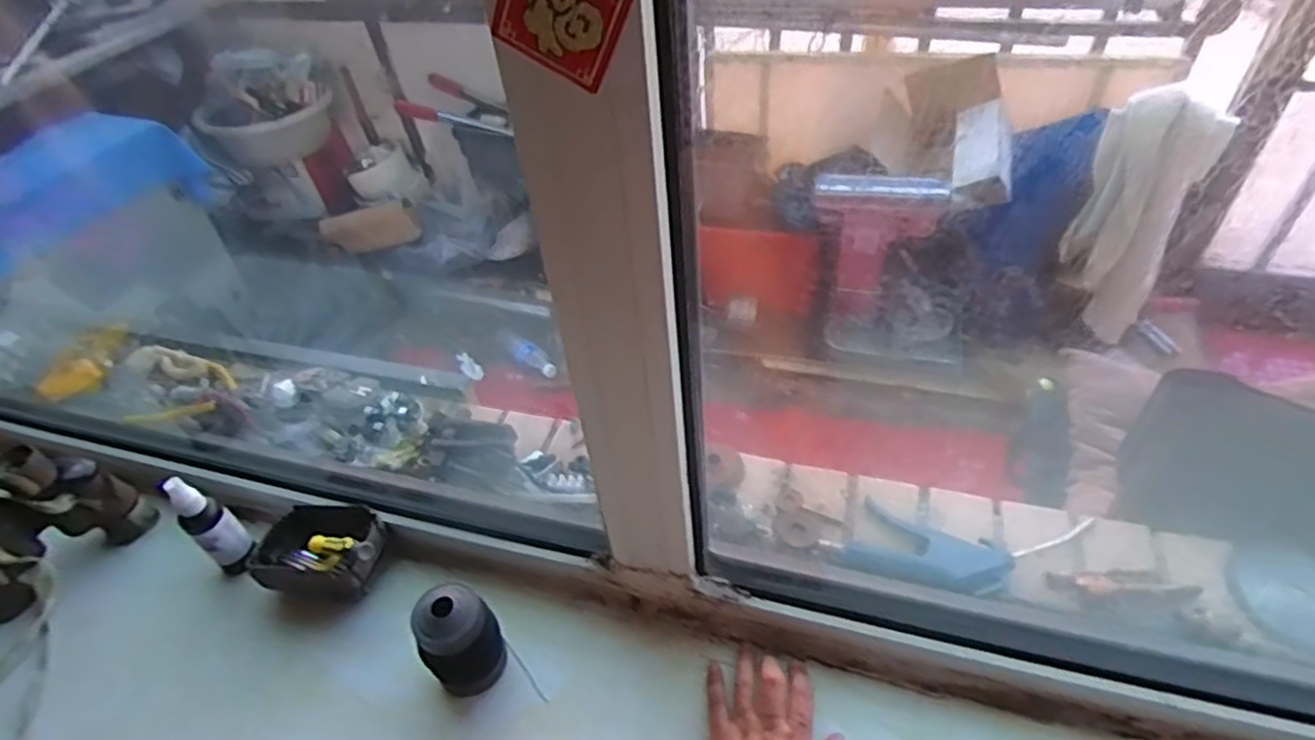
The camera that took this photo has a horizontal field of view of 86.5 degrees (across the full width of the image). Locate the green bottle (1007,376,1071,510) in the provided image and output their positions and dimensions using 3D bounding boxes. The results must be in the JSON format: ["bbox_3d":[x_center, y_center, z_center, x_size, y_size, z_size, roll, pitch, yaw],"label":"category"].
[{"bbox_3d":[0.589,0.097,1.074,0.070,0.075,0.218,11,59,17],"label":"green bottle"}]

